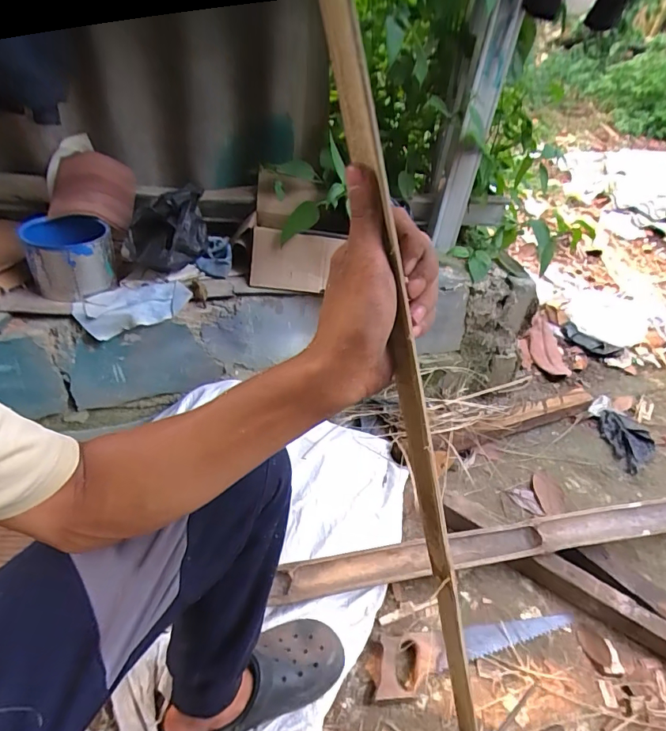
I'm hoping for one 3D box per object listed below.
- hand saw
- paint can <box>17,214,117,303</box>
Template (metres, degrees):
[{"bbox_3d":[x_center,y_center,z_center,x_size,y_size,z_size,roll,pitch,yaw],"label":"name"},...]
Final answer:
[{"bbox_3d":[0.266,0.513,0.797,0.401,0.034,0.093,-1,40,-11],"label":"hand saw"},{"bbox_3d":[-0.520,-0.219,0.886,0.150,0.122,0.151,-15,44,-25],"label":"paint can"}]

